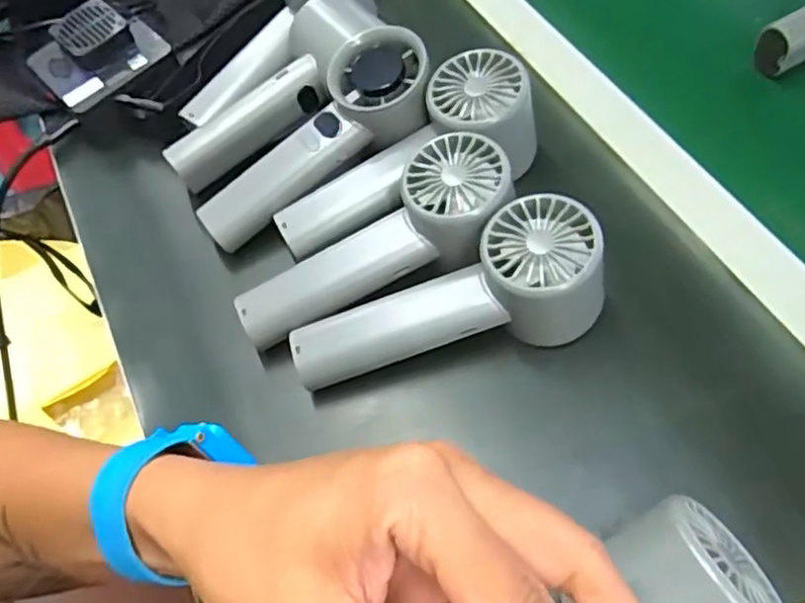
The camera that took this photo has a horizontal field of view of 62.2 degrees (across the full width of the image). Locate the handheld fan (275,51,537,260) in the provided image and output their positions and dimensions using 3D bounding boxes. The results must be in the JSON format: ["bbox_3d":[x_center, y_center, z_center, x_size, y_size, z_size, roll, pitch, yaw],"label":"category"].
[{"bbox_3d":[0.006,-0.071,0.380,0.158,0.058,0.060,-32,61,6],"label":"handheld fan"}]

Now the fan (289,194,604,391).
[{"bbox_3d":[0.024,0.006,0.333,0.154,0.053,0.053,-21,58,12],"label":"fan"}]

